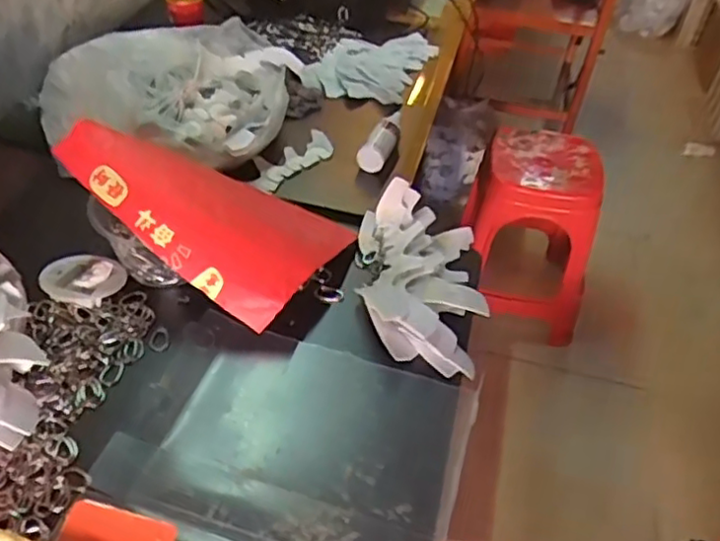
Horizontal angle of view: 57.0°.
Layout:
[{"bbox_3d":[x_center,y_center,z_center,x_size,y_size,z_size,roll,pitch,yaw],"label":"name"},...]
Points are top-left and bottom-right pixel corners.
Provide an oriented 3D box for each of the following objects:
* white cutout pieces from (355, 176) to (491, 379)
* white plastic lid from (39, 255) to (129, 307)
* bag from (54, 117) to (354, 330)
[{"bbox_3d":[0.068,0.005,0.755,0.138,0.054,0.237,5,44,-1],"label":"white cutout pieces"},{"bbox_3d":[-0.308,0.008,0.731,0.081,0.024,0.076,3,44,-3],"label":"white plastic lid"},{"bbox_3d":[-0.164,-0.085,0.753,0.295,0.053,0.209,38,40,3],"label":"bag"}]

